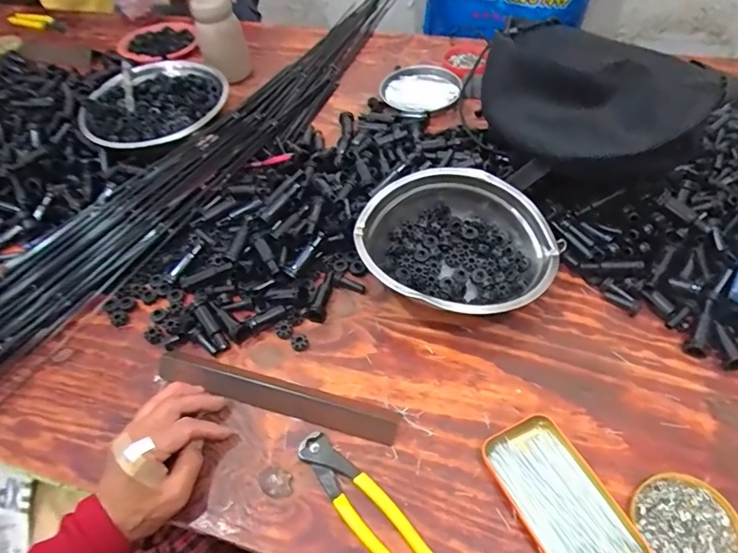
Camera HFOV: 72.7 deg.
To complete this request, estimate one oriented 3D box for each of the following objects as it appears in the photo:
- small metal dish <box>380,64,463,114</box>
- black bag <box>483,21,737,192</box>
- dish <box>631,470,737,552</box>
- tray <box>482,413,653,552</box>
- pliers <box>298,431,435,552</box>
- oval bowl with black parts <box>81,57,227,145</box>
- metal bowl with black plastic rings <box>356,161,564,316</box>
[{"bbox_3d":[0.092,-0.319,0.845,0.147,0.022,0.130,-33,56,-19],"label":"small metal dish"},{"bbox_3d":[0.234,-0.194,0.586,0.118,0.127,0.277,-36,57,-21],"label":"black bag"},{"bbox_3d":[0.265,0.207,0.416,0.078,0.007,0.081,-3,51,3],"label":"dish"},{"bbox_3d":[0.166,0.192,0.431,0.077,0.018,0.142,-24,53,-13],"label":"tray"},{"bbox_3d":[-0.003,0.202,0.438,0.039,0.015,0.160,-39,58,-23],"label":"pliers"},{"bbox_3d":[-0.328,-0.265,0.781,0.216,0.050,0.231,-17,52,-8],"label":"oval bowl with black parts"},{"bbox_3d":[0.101,-0.029,0.567,0.199,0.085,0.189,-3,51,3],"label":"metal bowl with black plastic rings"}]

